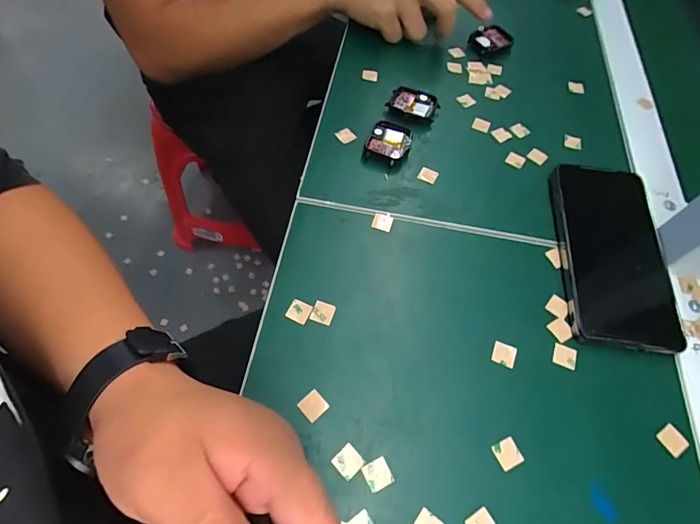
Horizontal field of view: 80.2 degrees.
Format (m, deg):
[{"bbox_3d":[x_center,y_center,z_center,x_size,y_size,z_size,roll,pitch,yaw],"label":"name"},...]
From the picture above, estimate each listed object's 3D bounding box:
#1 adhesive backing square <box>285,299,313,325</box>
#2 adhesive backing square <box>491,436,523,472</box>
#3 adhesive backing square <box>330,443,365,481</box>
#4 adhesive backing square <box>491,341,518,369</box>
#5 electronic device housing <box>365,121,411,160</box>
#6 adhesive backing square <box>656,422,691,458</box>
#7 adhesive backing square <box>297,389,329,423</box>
[{"bbox_3d":[-0.036,0.036,0.299,0.015,0.004,0.015,21,61,10],"label":"adhesive backing square"},{"bbox_3d":[0.099,0.121,0.262,0.016,0.004,0.016,-23,67,-15],"label":"adhesive backing square"},{"bbox_3d":[-0.001,0.122,0.253,0.015,0.004,0.016,-39,73,-20],"label":"adhesive backing square"},{"bbox_3d":[0.109,0.066,0.293,0.015,0.004,0.016,20,68,11],"label":"adhesive backing square"},{"bbox_3d":[0.036,-0.110,0.381,0.036,0.013,0.044,23,61,10],"label":"electronic device housing"},{"bbox_3d":[0.211,0.117,0.271,0.015,0.004,0.017,-31,69,-14],"label":"adhesive backing square"},{"bbox_3d":[-0.024,0.093,0.267,0.015,0.004,0.016,-38,68,-22],"label":"adhesive backing square"}]

